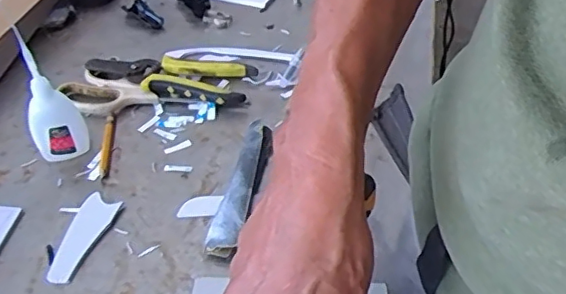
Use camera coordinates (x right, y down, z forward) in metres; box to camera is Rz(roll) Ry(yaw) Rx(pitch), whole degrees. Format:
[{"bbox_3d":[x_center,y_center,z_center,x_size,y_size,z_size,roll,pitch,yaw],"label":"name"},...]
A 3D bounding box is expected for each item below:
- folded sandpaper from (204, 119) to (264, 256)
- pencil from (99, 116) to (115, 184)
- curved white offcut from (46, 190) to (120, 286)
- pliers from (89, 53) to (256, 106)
[{"bbox_3d":[-0.034,0.032,0.472,0.023,0.018,0.134,9,46,10],"label":"folded sandpaper"},{"bbox_3d":[-0.160,0.000,0.521,0.009,0.005,0.084,-8,45,-3],"label":"pencil"},{"bbox_3d":[-0.159,0.070,0.448,0.031,0.006,0.079,13,47,14],"label":"curved white offcut"},{"bbox_3d":[-0.115,-0.078,0.587,0.171,0.020,0.077,9,46,10],"label":"pliers"}]

